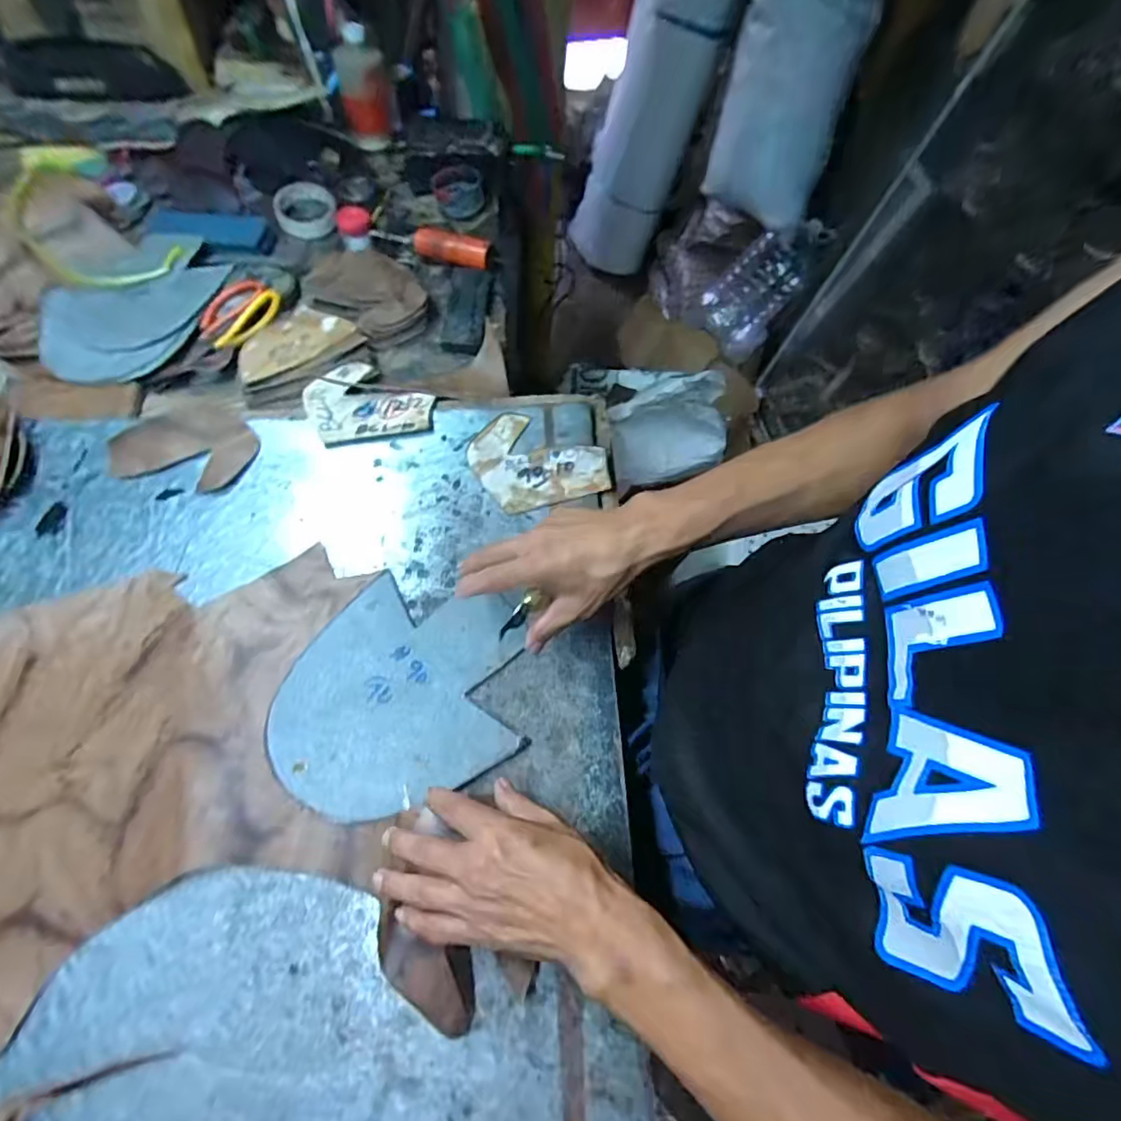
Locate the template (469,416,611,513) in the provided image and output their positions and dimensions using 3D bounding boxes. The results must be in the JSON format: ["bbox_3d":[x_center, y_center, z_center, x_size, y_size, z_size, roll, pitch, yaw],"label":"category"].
[{"bbox_3d":[-0.025,-0.111,0.594,0.135,0.005,0.117,-16,68,-5],"label":"template"}]

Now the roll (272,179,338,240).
[{"bbox_3d":[-0.381,-0.519,0.836,0.086,0.034,0.094,-7,64,-10],"label":"roll"}]

